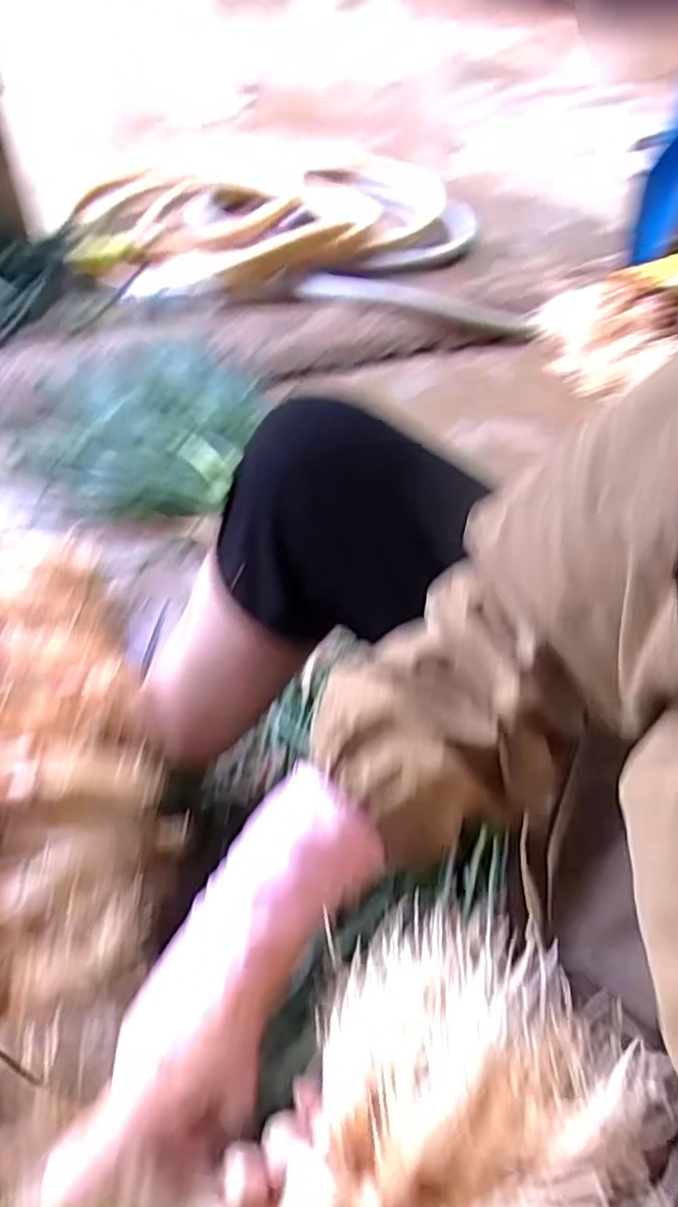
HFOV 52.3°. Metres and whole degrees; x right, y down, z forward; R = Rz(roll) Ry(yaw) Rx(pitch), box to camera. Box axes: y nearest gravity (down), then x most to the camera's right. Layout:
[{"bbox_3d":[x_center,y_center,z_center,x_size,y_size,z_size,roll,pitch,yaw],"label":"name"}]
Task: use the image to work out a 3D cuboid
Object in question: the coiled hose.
[{"bbox_3d":[-0.124,-0.858,1.595,0.963,0.101,0.669,-1,51,-3],"label":"coiled hose"}]

